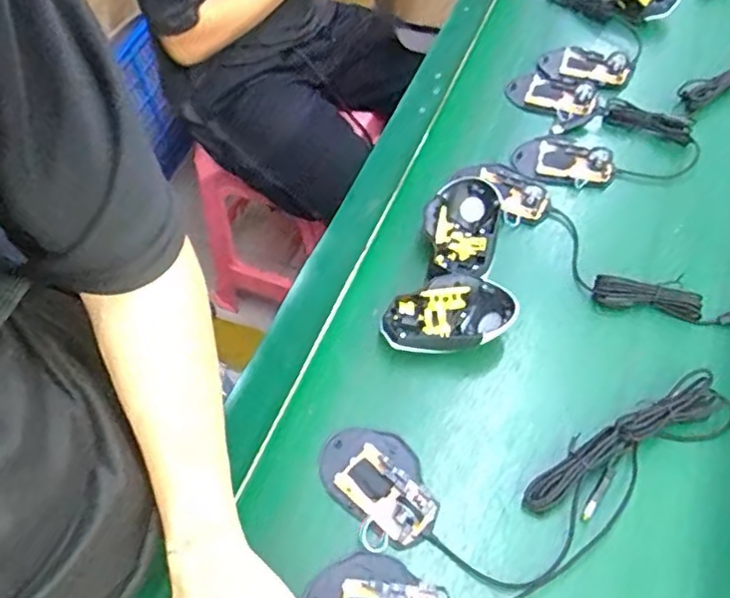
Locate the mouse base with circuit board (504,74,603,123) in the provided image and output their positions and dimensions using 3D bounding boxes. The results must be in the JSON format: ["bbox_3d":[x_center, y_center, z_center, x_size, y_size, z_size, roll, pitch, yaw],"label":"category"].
[{"bbox_3d":[0.228,-0.251,0.773,0.108,0.014,0.054,26,62,19],"label":"mouse base with circuit board"}]

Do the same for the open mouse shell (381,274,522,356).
[{"bbox_3d":[0.076,0.016,0.598,0.120,0.035,0.081,-16,55,-8],"label":"open mouse shell"}]

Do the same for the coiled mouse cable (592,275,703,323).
[{"bbox_3d":[0.268,0.000,0.601,0.095,0.014,0.026,16,59,14],"label":"coiled mouse cable"}]

